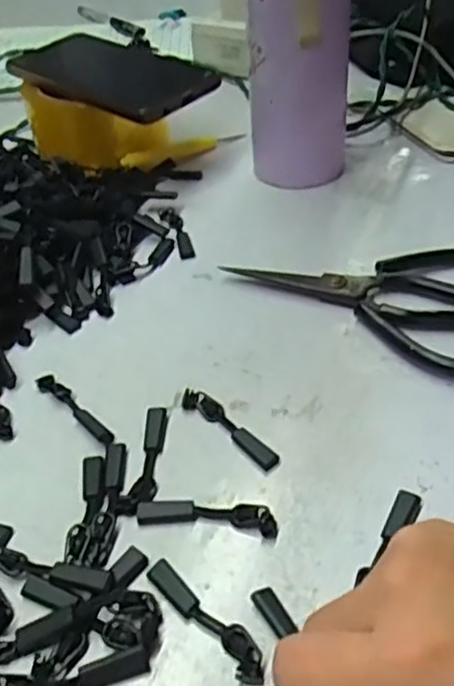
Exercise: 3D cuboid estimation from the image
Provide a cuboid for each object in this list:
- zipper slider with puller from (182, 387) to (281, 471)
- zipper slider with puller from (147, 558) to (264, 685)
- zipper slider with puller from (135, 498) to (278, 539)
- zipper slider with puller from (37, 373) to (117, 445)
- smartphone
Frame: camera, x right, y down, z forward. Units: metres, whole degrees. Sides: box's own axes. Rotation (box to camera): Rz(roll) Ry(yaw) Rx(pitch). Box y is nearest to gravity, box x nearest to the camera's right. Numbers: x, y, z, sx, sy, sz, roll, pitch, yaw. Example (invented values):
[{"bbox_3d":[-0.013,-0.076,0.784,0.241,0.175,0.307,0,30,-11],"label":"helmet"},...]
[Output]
[{"bbox_3d":[0.001,0.038,0.311,0.012,0.007,0.057,-35,50,-29],"label":"zipper slider with puller"},{"bbox_3d":[-0.007,0.100,0.246,0.012,0.005,0.057,-33,49,-28],"label":"zipper slider with puller"},{"bbox_3d":[-0.008,0.071,0.278,0.057,0.005,0.012,4,43,9],"label":"zipper slider with puller"},{"bbox_3d":[-0.073,0.031,0.327,0.010,0.004,0.058,-36,50,-30],"label":"zipper slider with puller"},{"bbox_3d":[-0.084,-0.192,0.482,0.162,0.013,0.071,29,52,32],"label":"smartphone"}]

